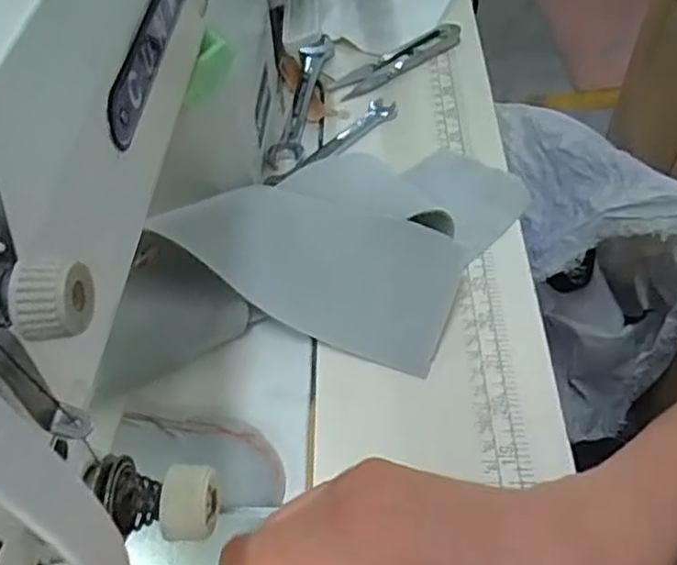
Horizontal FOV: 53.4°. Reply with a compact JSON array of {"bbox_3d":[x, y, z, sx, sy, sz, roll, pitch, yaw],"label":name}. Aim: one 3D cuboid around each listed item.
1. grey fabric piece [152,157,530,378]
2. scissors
[{"bbox_3d":[0.013,-0.042,0.383,0.140,0.057,0.169,23,56,22],"label":"grey fabric piece"},{"bbox_3d":[0.044,-0.167,0.503,0.110,0.009,0.029,-34,56,-22],"label":"scissors"}]

